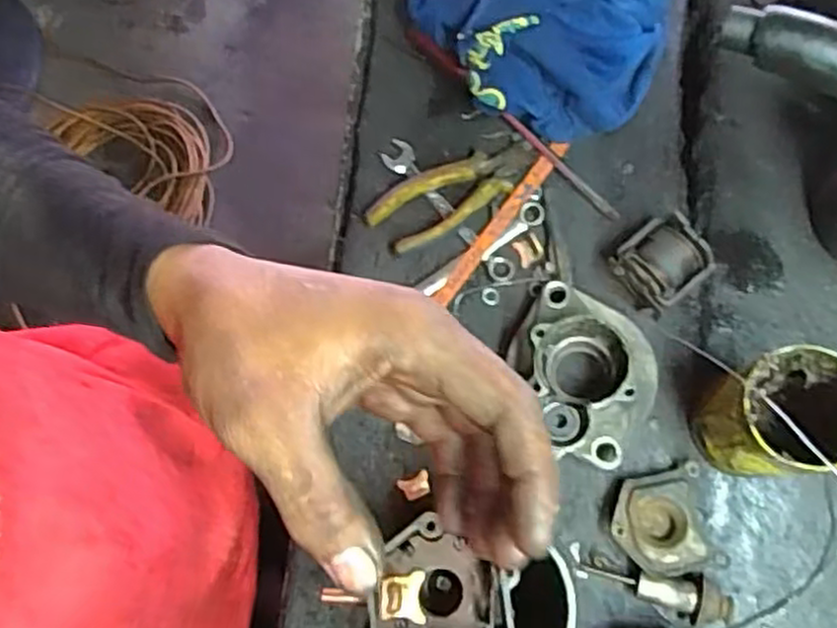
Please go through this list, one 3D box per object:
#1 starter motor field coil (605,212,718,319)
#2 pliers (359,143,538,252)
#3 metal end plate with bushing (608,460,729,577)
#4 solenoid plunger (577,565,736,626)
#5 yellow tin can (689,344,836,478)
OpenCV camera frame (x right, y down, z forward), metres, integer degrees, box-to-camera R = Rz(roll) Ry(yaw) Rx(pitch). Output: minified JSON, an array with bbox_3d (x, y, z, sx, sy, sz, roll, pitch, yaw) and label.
[{"bbox_3d":[0.177,-0.035,0.559,0.059,0.043,0.058,-41,79,-9],"label":"starter motor field coil"},{"bbox_3d":[0.028,-0.097,0.598,0.142,0.016,0.051,-29,77,-6],"label":"pliers"},{"bbox_3d":[0.170,0.146,0.525,0.065,0.022,0.068,-12,76,-2],"label":"metal end plate with bushing"},{"bbox_3d":[0.163,0.186,0.513,0.098,0.027,0.030,15,77,5],"label":"solenoid plunger"},{"bbox_3d":[0.235,0.066,0.494,0.081,0.116,0.073,-29,77,-6],"label":"yellow tin can"}]

